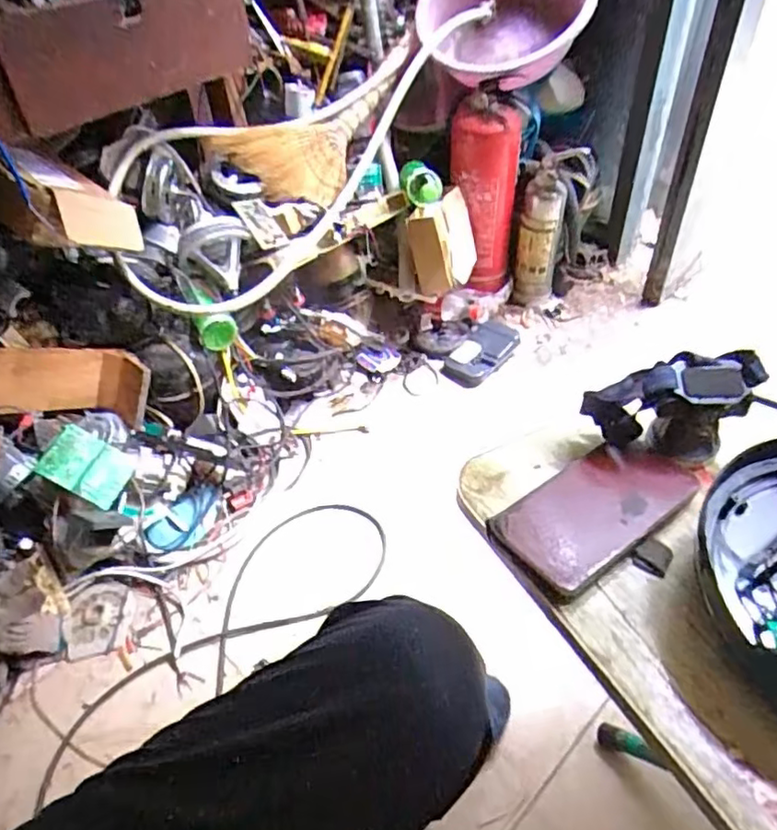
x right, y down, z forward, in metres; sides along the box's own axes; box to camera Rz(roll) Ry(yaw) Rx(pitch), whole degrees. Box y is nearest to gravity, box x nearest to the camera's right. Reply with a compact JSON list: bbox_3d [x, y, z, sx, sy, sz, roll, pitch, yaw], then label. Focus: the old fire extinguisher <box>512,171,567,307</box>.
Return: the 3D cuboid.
[{"bbox_3d":[0.333,-0.377,1.389,0.093,0.292,0.075,6,45,11],"label":"old fire extinguisher"}]

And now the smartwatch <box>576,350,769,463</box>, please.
[{"bbox_3d":[0.227,-0.008,0.508,0.125,0.080,0.049,4,45,9],"label":"smartwatch"}]

